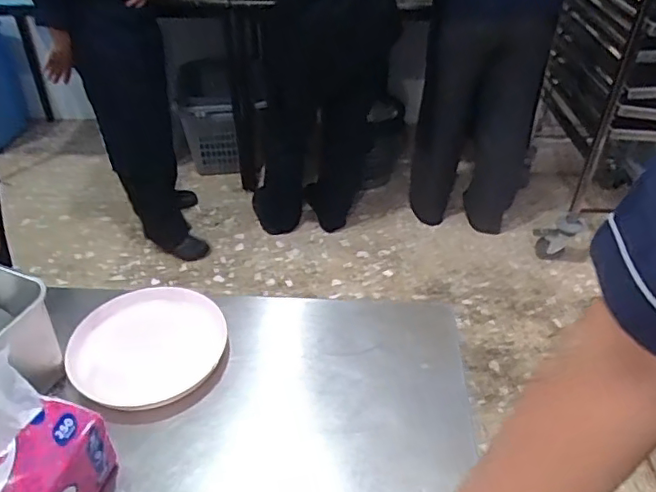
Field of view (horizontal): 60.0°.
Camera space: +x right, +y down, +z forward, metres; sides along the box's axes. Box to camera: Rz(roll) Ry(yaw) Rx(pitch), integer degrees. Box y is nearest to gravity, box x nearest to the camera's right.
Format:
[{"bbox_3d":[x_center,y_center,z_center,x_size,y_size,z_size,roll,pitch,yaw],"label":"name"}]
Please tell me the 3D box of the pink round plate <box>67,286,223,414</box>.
[{"bbox_3d":[-0.216,0.118,0.683,0.178,0.022,0.164,1,38,-1],"label":"pink round plate"}]

